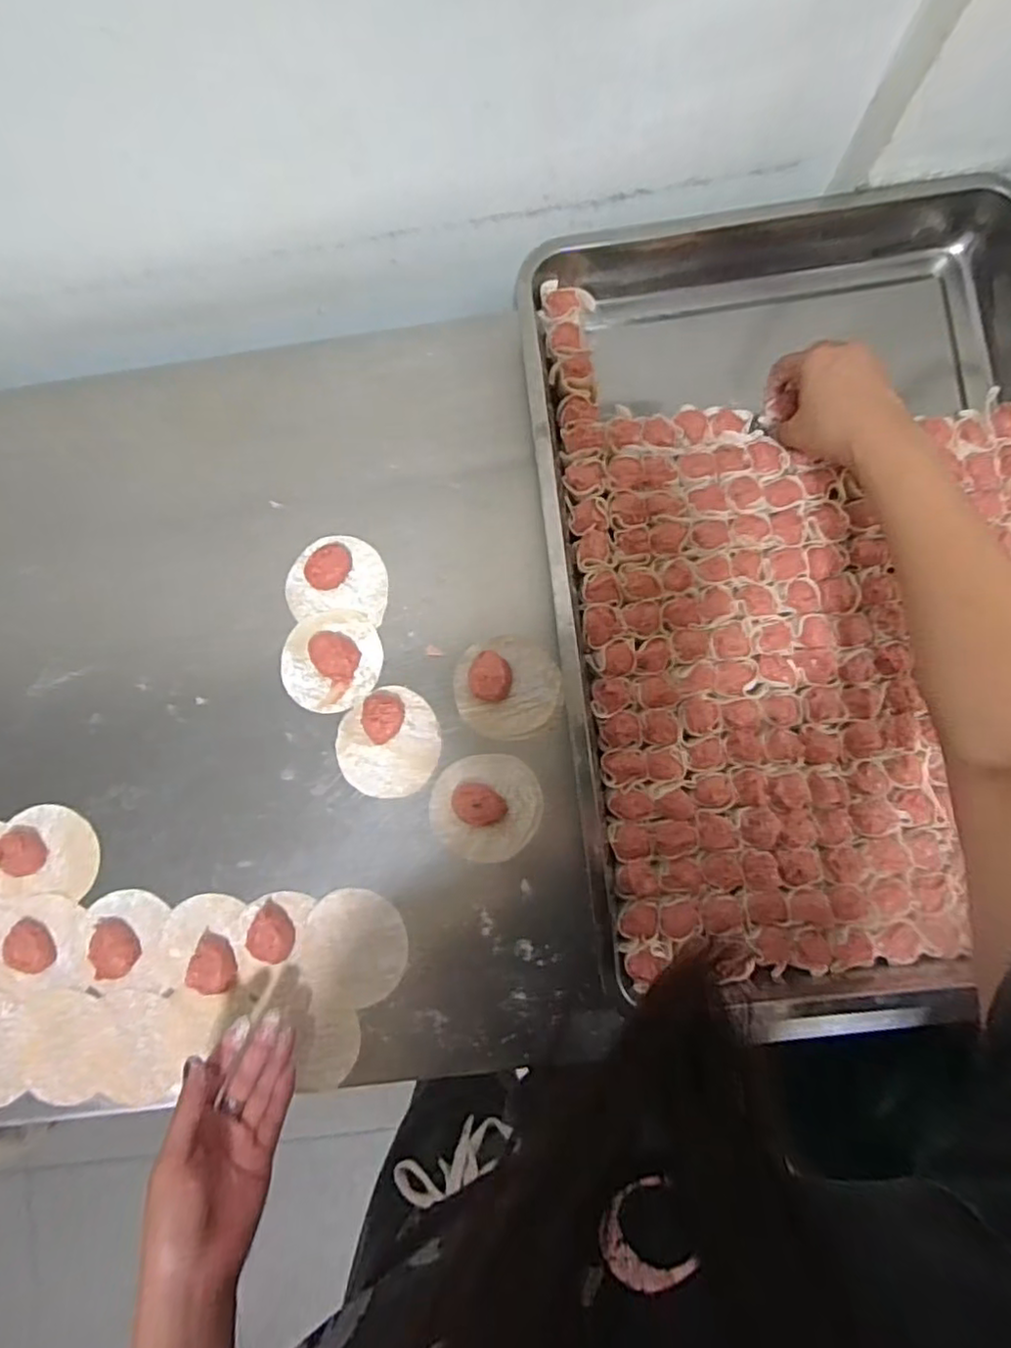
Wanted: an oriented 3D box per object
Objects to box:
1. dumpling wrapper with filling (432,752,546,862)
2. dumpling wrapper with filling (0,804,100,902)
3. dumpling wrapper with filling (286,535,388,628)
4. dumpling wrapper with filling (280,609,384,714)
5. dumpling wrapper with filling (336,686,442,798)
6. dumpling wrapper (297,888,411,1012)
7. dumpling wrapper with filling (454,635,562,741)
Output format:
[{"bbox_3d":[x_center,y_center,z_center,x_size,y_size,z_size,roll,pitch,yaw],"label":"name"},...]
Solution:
[{"bbox_3d":[-0.016,0.106,0.512,0.085,0.015,0.080,0,84,3],"label":"dumpling wrapper with filling"},{"bbox_3d":[-0.371,0.144,0.533,0.075,0.025,0.070,2,84,3],"label":"dumpling wrapper with filling"},{"bbox_3d":[-0.139,-0.079,0.536,0.082,0.018,0.069,5,84,4],"label":"dumpling wrapper with filling"},{"bbox_3d":[-0.142,-0.011,0.528,0.080,0.015,0.080,-4,84,3],"label":"dumpling wrapper with filling"},{"bbox_3d":[-0.093,0.055,0.516,0.081,0.017,0.080,0,84,3],"label":"dumpling wrapper with filling"},{"bbox_3d":[-0.119,0.215,0.513,0.083,0.004,0.087,-1,84,3],"label":"dumpling wrapper"},{"bbox_3d":[0.001,0.011,0.523,0.081,0.024,0.079,0,84,3],"label":"dumpling wrapper with filling"}]

